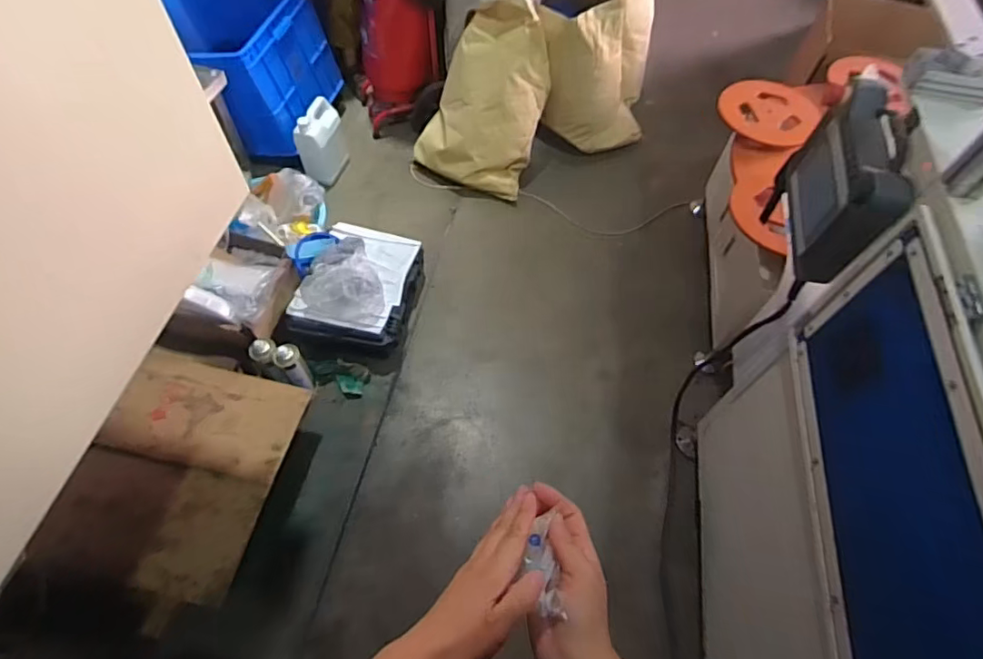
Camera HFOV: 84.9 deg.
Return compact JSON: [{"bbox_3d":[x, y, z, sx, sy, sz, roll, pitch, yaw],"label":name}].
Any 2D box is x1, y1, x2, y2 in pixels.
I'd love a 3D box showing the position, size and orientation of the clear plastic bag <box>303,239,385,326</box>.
[{"bbox_3d":[-0.430,-0.147,1.532,0.220,0.109,0.245,-11,60,-9],"label":"clear plastic bag"}]

